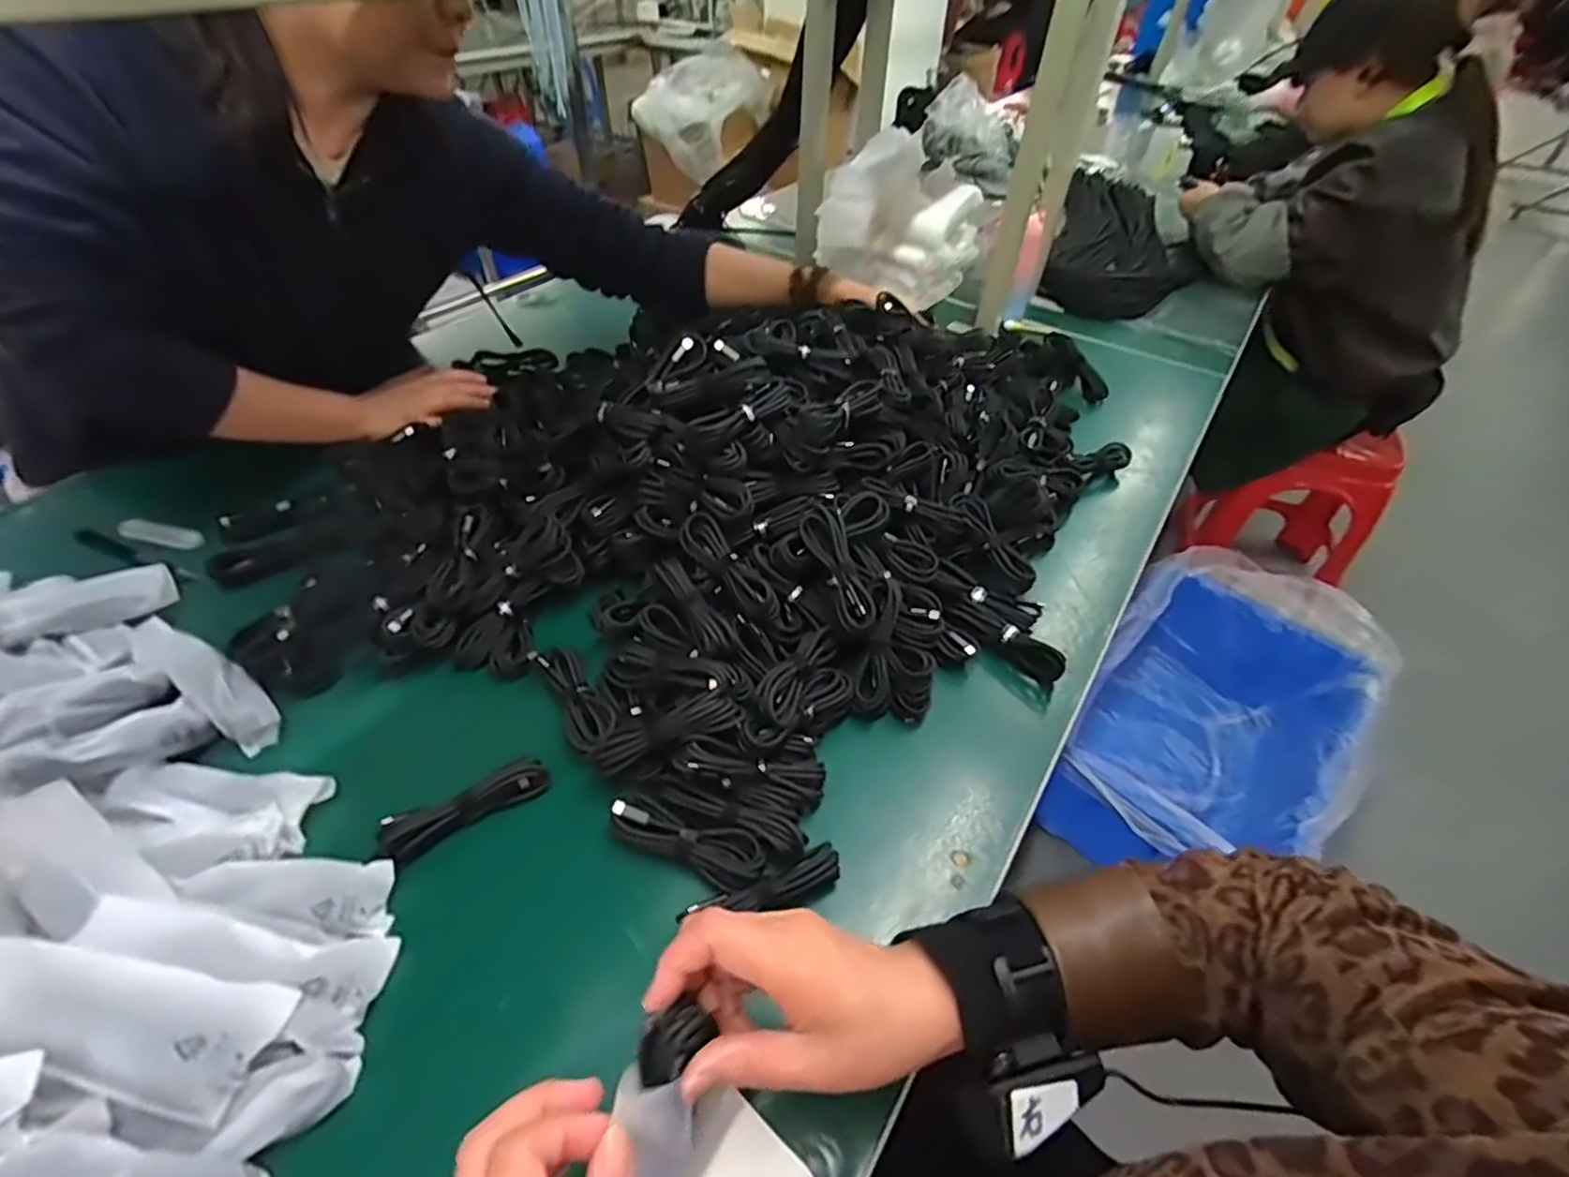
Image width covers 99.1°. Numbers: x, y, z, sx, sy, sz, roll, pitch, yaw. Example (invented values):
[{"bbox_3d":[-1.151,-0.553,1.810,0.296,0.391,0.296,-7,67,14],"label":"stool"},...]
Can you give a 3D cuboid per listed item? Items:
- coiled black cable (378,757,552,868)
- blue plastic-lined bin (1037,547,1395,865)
[{"bbox_3d":[-0.224,0.155,0.475,0.111,0.020,0.037,-25,52,-24],"label":"coiled black cable"},{"bbox_3d":[0.797,0.264,1.262,0.435,0.302,0.683,28,51,23],"label":"blue plastic-lined bin"}]

